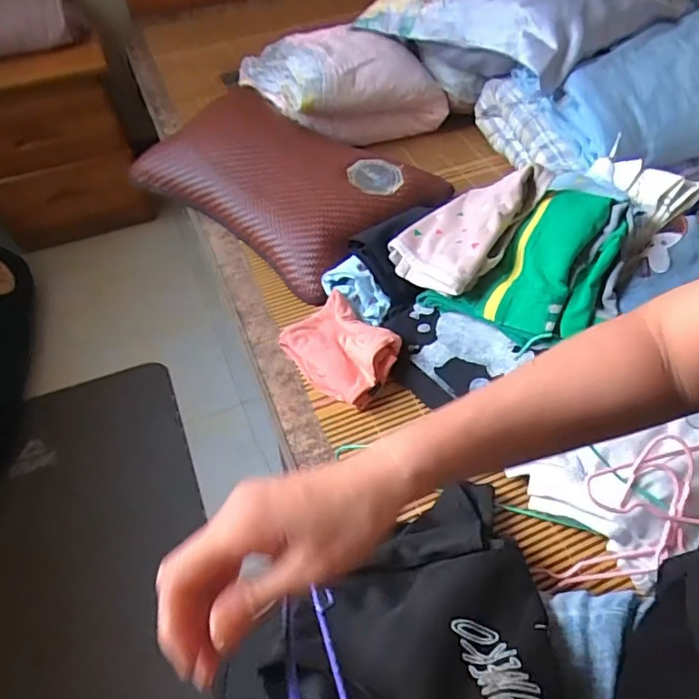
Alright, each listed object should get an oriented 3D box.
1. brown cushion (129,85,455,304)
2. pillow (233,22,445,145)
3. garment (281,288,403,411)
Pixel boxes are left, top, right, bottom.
[{"bbox_3d":[-0.117,-0.286,0.877,0.470,0.091,0.281,36,60,27],"label":"brown cushion"},{"bbox_3d":[-0.027,-0.505,1.008,0.276,0.116,0.314,-25,54,-18],"label":"pillow"},{"bbox_3d":[-0.010,-0.008,0.667,0.110,0.047,0.146,-37,59,-25],"label":"garment"}]

